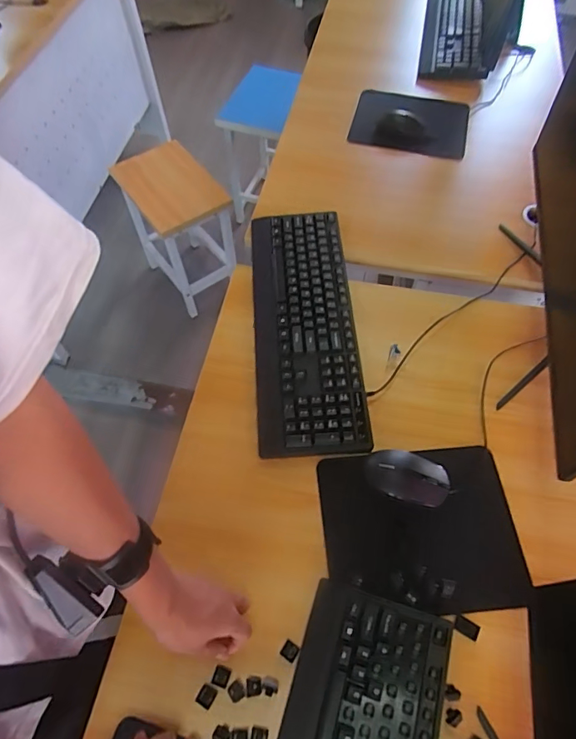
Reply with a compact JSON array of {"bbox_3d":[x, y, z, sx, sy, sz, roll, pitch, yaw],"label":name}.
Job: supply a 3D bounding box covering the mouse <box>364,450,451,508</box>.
[{"bbox_3d":[0.159,0.145,0.627,0.108,0.033,0.068,6,60,5],"label":"mouse"}]

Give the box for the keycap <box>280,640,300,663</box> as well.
[{"bbox_3d":[0.002,0.314,0.524,0.018,0.004,0.017,30,65,18],"label":"keycap"}]

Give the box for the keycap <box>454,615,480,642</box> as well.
[{"bbox_3d":[0.202,0.292,0.532,0.028,0.007,0.017,24,63,15],"label":"keycap"}]

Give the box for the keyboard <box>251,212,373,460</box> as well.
[{"bbox_3d":[0.024,-0.077,0.730,0.155,0.029,0.430,-4,59,0],"label":"keyboard"}]

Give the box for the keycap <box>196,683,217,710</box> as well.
[{"bbox_3d":[-0.088,0.352,0.506,0.019,0.004,0.020,24,63,15],"label":"keycap"}]

